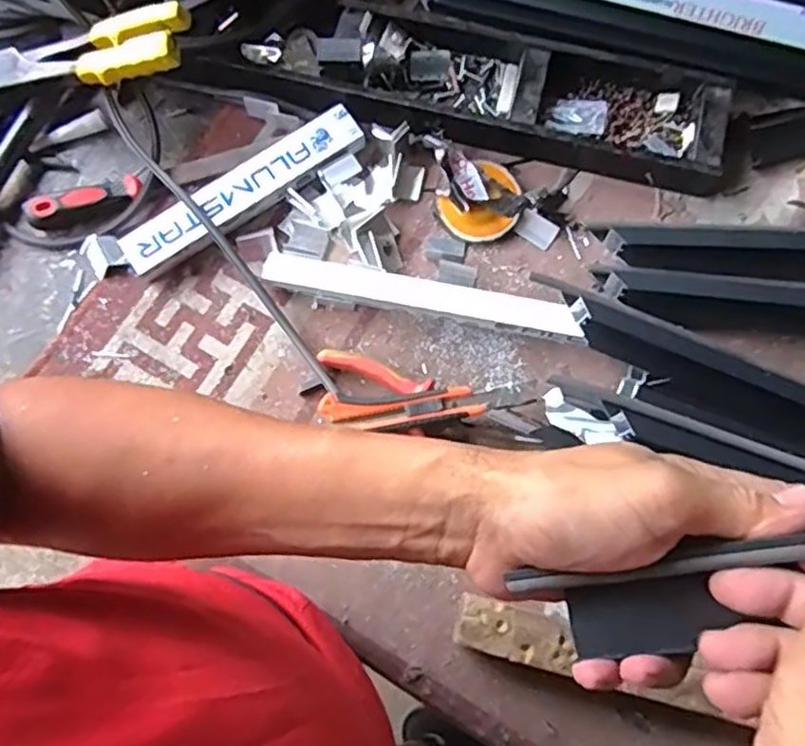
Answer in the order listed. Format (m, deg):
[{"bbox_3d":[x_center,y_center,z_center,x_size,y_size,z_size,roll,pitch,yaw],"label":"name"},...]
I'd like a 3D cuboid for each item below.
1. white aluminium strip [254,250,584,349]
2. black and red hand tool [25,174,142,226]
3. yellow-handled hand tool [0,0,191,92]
[{"bbox_3d":[0.020,-0.072,0.637,0.287,0.029,0.030,11,75,2],"label":"white aluminium strip"},{"bbox_3d":[-0.302,-0.167,0.667,0.104,0.020,0.032,-16,76,-6],"label":"black and red hand tool"},{"bbox_3d":[-0.306,-0.290,0.646,0.247,0.038,0.049,-3,75,17],"label":"yellow-handled hand tool"}]

